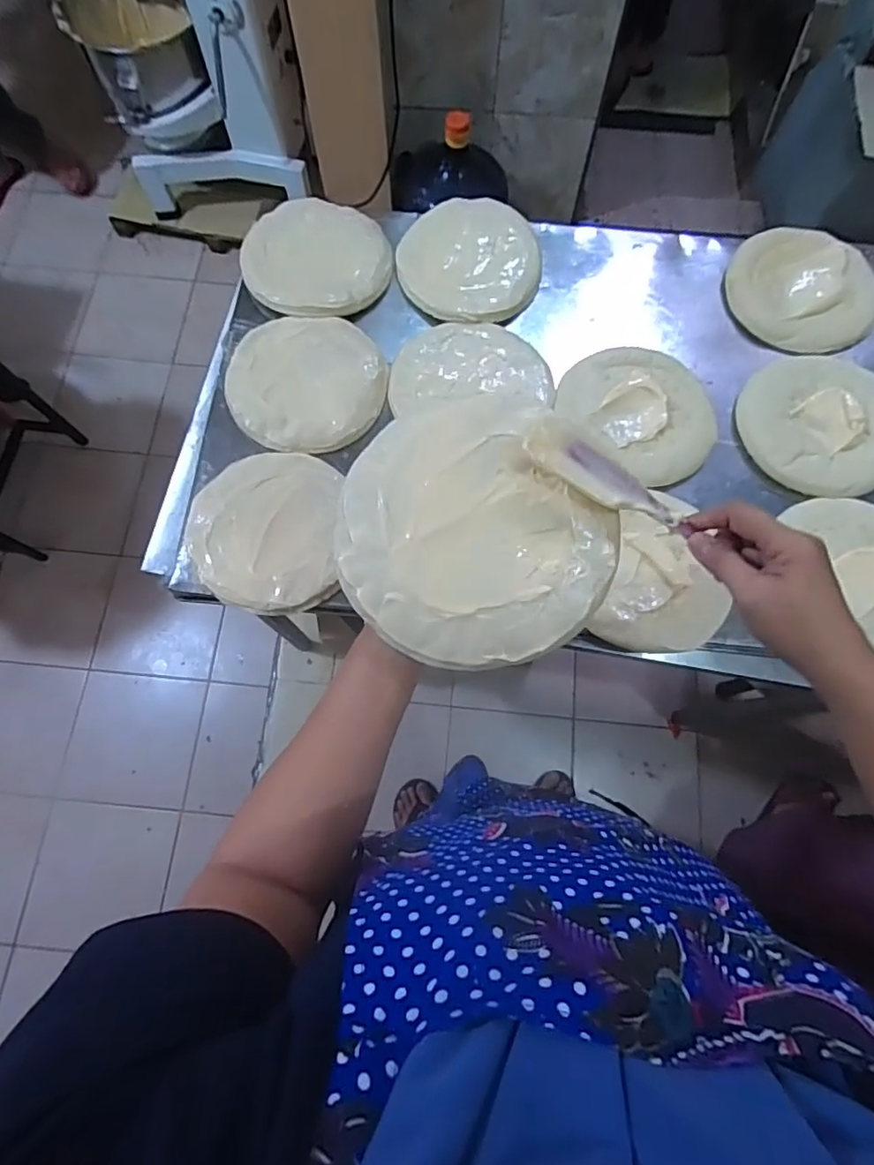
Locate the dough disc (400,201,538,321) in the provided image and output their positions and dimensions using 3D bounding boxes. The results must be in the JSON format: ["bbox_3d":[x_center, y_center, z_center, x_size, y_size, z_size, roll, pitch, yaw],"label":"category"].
[{"bbox_3d":[0.048,-0.459,0.796,0.195,0.023,0.203,0,73,-1],"label":"dough disc"}]

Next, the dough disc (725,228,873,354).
[{"bbox_3d":[0.517,-0.418,0.793,0.203,0.021,0.203,0,73,-1],"label":"dough disc"}]

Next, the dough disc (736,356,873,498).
[{"bbox_3d":[0.496,-0.207,0.710,0.200,0.027,0.196,0,73,-1],"label":"dough disc"}]

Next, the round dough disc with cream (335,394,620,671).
[{"bbox_3d":[0.021,-0.034,0.407,0.180,0.014,0.194,0,87,4],"label":"round dough disc with cream"}]

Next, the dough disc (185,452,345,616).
[{"bbox_3d":[-0.205,-0.058,0.662,0.174,0.029,0.188,0,73,-1],"label":"dough disc"}]

